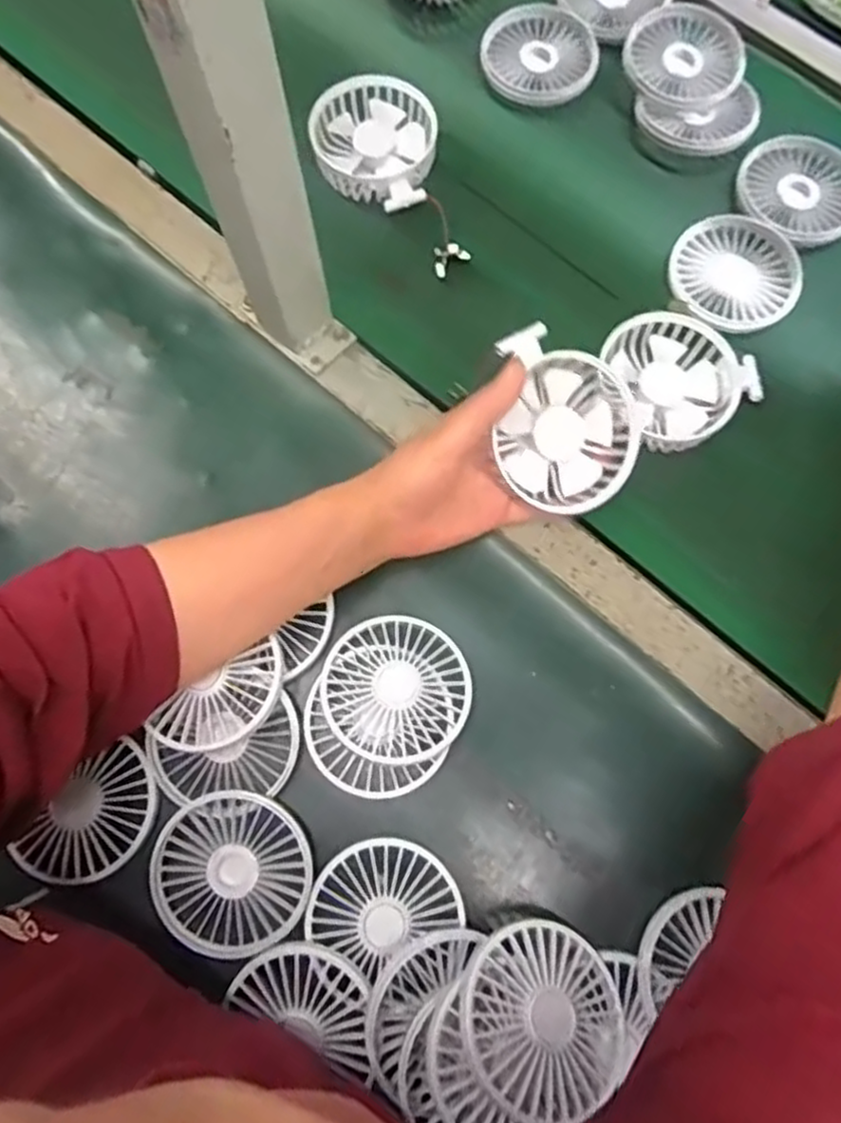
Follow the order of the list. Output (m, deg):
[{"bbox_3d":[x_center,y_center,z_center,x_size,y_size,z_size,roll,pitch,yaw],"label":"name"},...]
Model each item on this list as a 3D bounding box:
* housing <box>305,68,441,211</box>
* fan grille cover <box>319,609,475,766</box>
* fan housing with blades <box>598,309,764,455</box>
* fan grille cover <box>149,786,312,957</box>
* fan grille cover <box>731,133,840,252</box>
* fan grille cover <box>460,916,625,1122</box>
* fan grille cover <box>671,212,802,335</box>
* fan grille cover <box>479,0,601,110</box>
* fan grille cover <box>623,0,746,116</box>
[{"bbox_3d":[-0.034,-0.307,0.535,0.091,0.028,0.100,14,74,4],"label":"housing"},{"bbox_3d":[-0.014,0.075,0.434,0.086,0.015,0.085,30,76,9],"label":"fan grille cover"},{"bbox_3d":[0.168,-0.123,0.481,0.082,0.017,0.092,-37,77,-10],"label":"fan housing with blades"},{"bbox_3d":[-0.109,0.178,0.417,0.086,0.017,0.087,42,78,11],"label":"fan grille cover"},{"bbox_3d":[0.278,-0.272,0.532,0.088,0.015,0.081,33,77,9],"label":"fan grille cover"},{"bbox_3d":[0.062,0.229,0.369,0.085,0.018,0.082,-12,62,-29],"label":"fan grille cover"},{"bbox_3d":[0.224,-0.205,0.515,0.085,0.005,0.095,-7,74,-2],"label":"fan grille cover"},{"bbox_3d":[0.093,-0.396,0.567,0.083,0.019,0.086,-26,75,-7],"label":"fan grille cover"},{"bbox_3d":[0.203,-0.386,0.556,0.087,0.018,0.087,32,77,9],"label":"fan grille cover"}]

